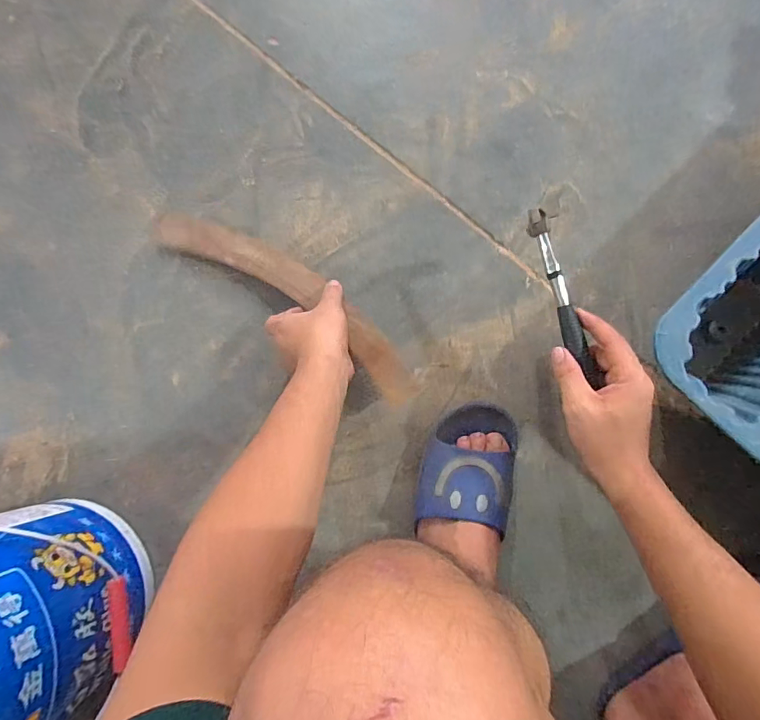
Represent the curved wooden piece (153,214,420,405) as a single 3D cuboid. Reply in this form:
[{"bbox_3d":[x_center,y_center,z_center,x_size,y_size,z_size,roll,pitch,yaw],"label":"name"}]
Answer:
[{"bbox_3d":[-0.131,-0.094,0.637,0.436,0.057,0.079,35,91,7],"label":"curved wooden piece"}]

